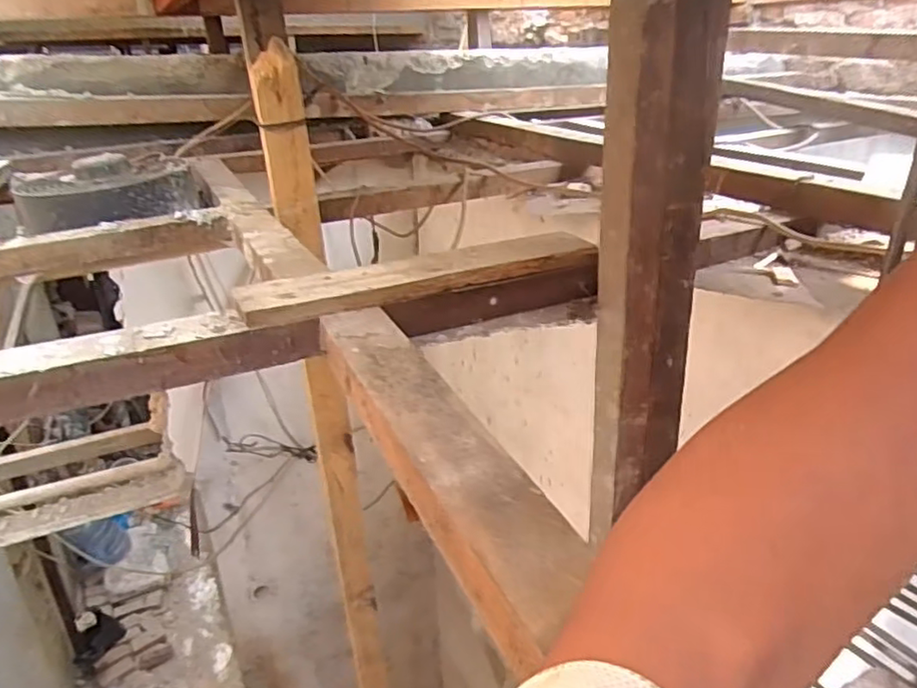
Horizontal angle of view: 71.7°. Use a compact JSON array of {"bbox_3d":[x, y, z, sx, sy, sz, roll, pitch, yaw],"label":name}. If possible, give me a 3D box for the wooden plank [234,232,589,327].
[{"bbox_3d":[-0.030,-0.069,0.652,0.375,0.025,0.075,-12,27,-22],"label":"wooden plank"}]

